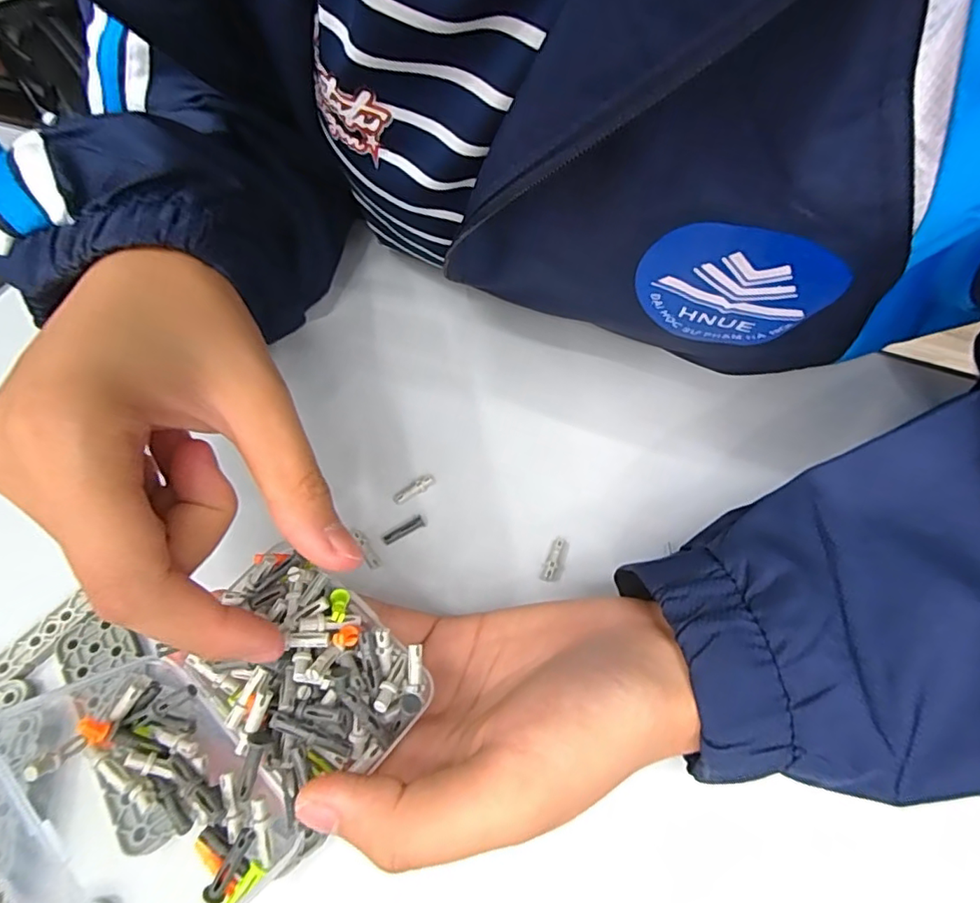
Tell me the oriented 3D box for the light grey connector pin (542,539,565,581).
[{"bbox_3d":[0.028,0.045,0.236,0.005,0.004,0.021,18,60,11],"label":"light grey connector pin"}]

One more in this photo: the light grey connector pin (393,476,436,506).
[{"bbox_3d":[-0.035,0.017,0.251,0.021,0.004,0.006,-30,61,-19],"label":"light grey connector pin"}]

